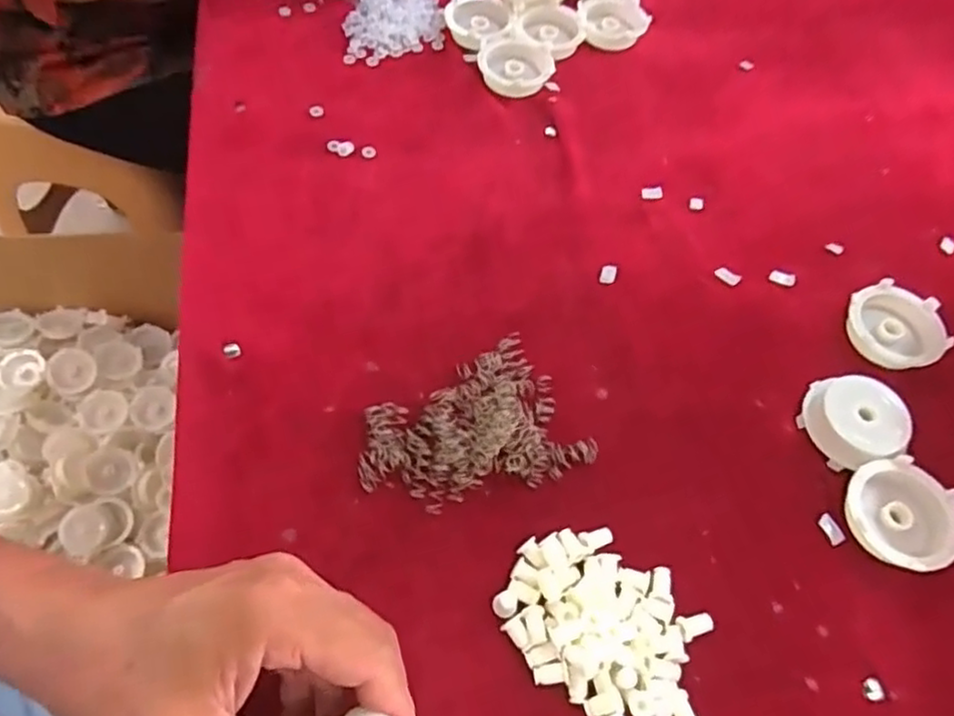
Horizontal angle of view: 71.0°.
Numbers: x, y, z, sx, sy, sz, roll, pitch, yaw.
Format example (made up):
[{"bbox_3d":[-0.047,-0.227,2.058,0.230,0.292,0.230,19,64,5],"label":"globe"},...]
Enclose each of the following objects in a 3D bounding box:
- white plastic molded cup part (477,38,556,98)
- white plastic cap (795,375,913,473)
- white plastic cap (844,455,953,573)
[{"bbox_3d":[0.030,-0.235,0.534,0.057,0.020,0.057,-1,59,-4],"label":"white plastic molded cup part"},{"bbox_3d":[0.217,0.035,0.385,0.049,0.022,0.055,-14,61,-12],"label":"white plastic cap"},{"bbox_3d":[0.229,0.086,0.361,0.057,0.018,0.058,2,59,-3],"label":"white plastic cap"}]

